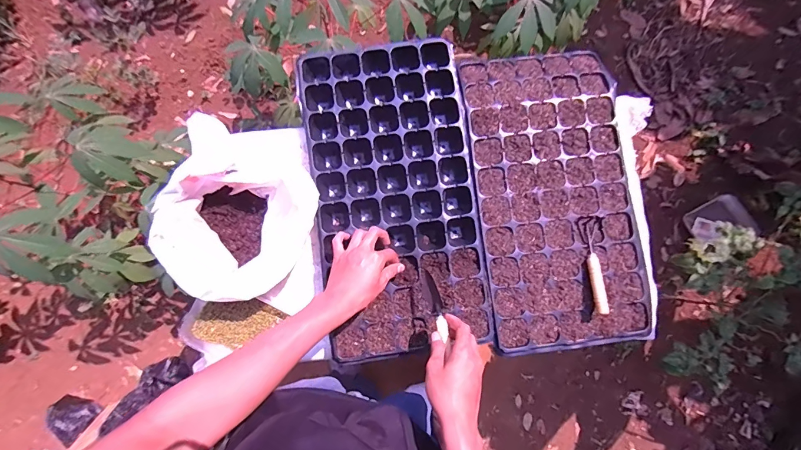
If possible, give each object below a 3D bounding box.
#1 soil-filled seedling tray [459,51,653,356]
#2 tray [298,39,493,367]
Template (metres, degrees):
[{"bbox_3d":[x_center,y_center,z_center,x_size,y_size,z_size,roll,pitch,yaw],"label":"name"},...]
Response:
[{"bbox_3d":[0.261,-0.058,0.673,0.266,0.052,0.518,-7,79,-1],"label":"soil-filled seedling tray"},{"bbox_3d":[-0.007,-0.049,0.670,0.262,0.055,0.535,-9,84,-1],"label":"tray"}]

